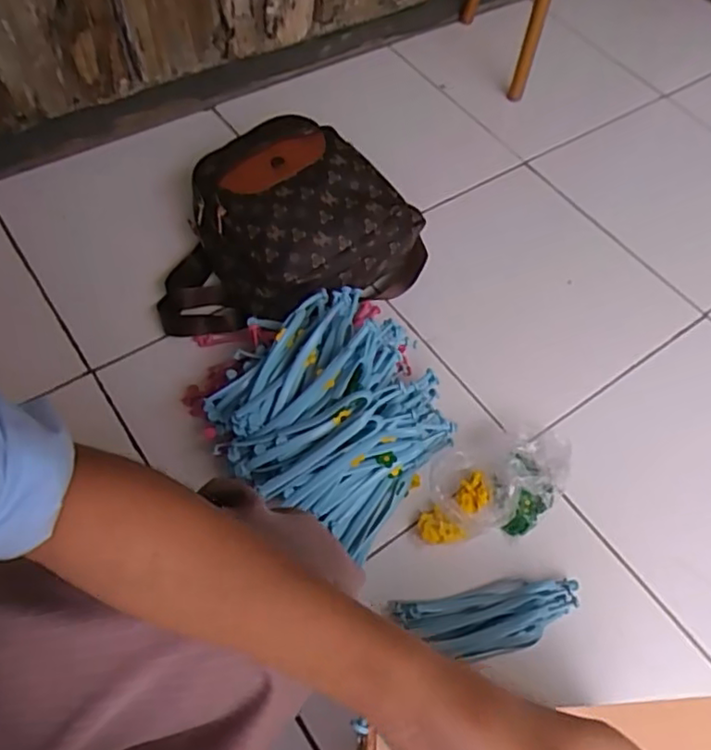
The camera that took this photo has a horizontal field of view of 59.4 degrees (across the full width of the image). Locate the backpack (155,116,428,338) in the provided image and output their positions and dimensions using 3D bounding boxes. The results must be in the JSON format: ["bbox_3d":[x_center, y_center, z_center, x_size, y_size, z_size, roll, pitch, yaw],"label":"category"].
[{"bbox_3d":[-0.101,-0.210,0.859,0.377,0.156,0.262,-21,62,-16],"label":"backpack"}]

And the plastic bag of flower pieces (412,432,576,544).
[{"bbox_3d":[0.170,0.127,0.727,0.210,0.064,0.111,-25,64,-19],"label":"plastic bag of flower pieces"}]

